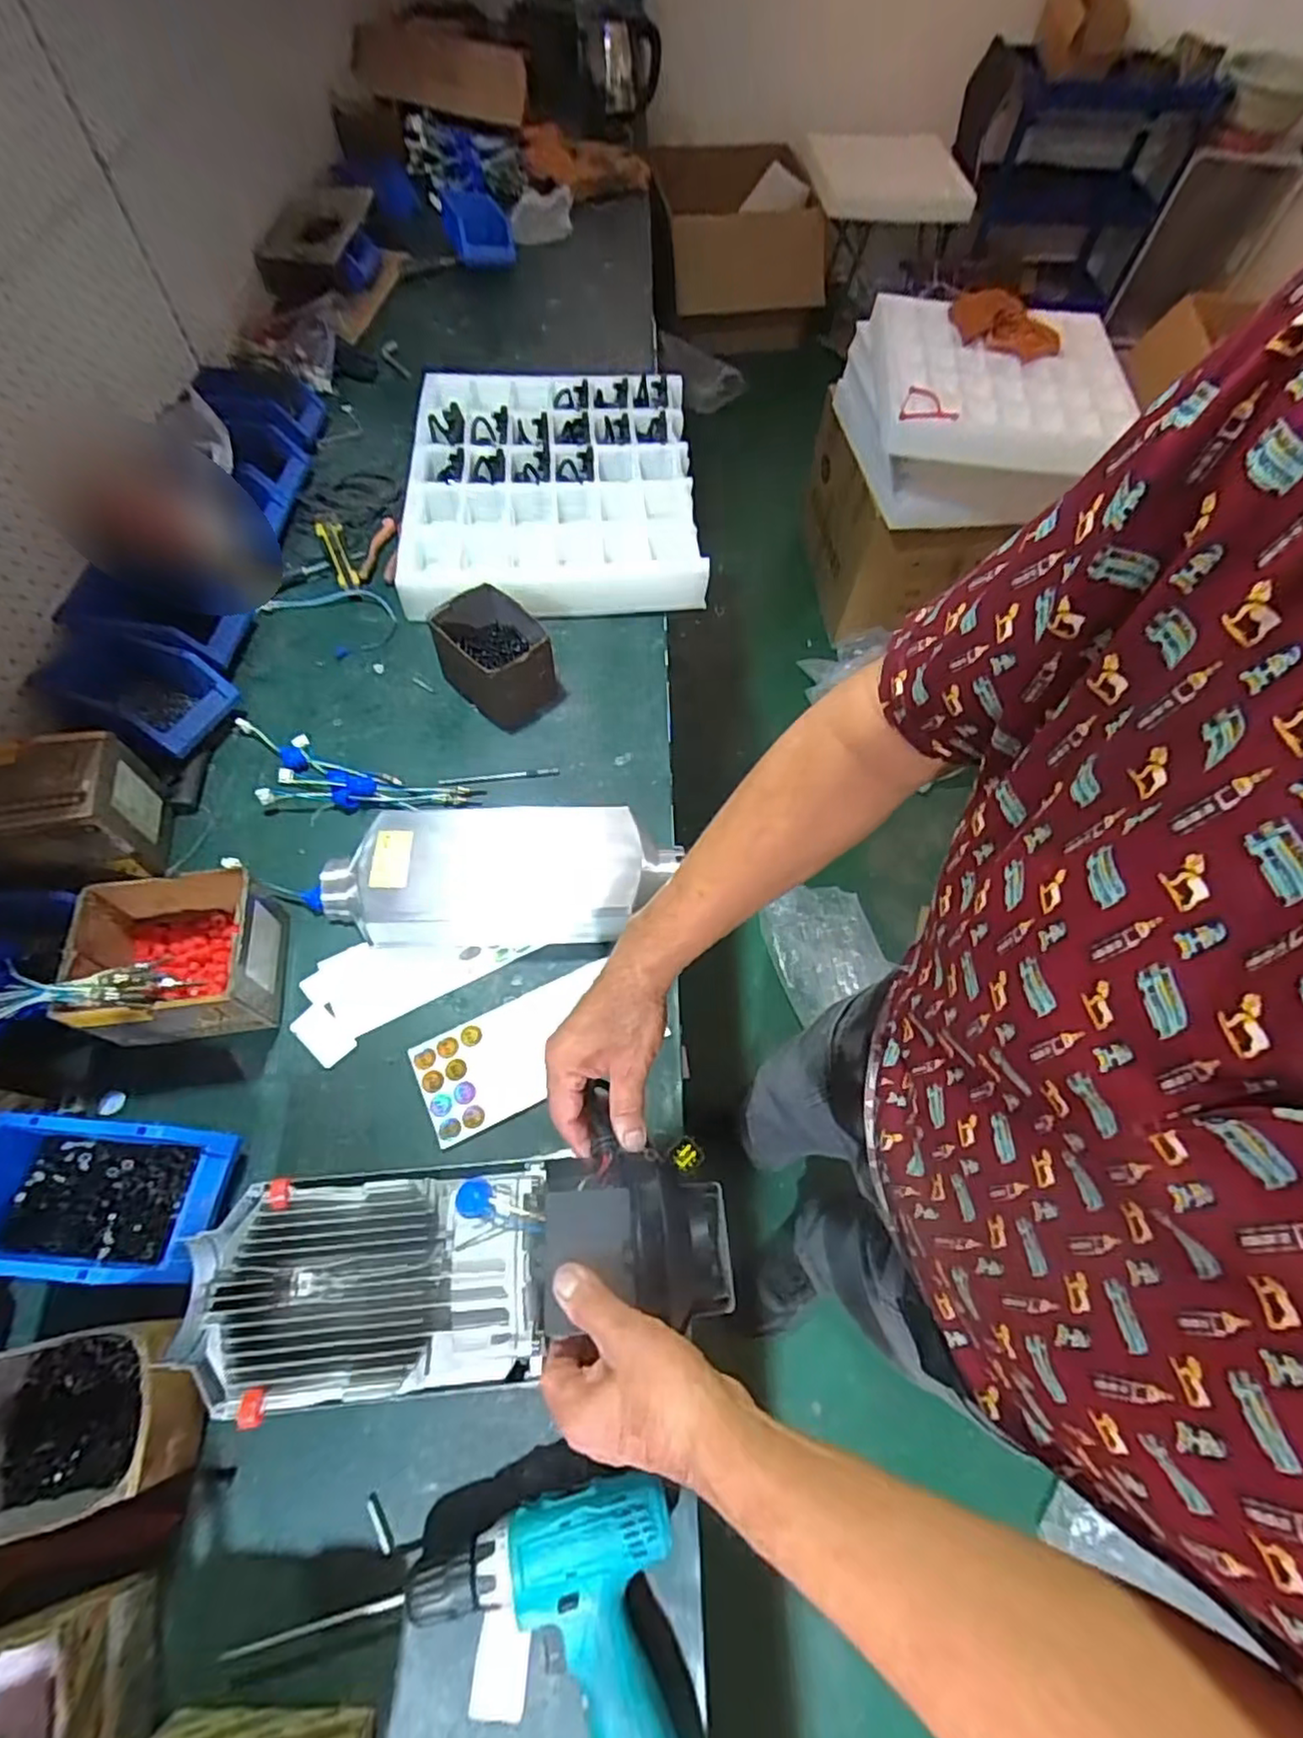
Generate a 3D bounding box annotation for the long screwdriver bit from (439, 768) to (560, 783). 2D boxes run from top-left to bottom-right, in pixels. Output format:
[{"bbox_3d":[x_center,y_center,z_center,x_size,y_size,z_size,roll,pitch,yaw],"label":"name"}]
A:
[{"bbox_3d":[-0.189,-0.116,0.841,0.144,0.008,0.010,-8,62,-7],"label":"long screwdriver bit"}]

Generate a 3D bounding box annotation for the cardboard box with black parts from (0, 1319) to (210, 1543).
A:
[{"bbox_3d":[-0.418,0.401,0.492,0.151,0.080,0.109,-10,62,-8],"label":"cardboard box with black parts"}]

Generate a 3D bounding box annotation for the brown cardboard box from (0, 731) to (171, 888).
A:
[{"bbox_3d":[-0.624,-0.057,0.696,0.168,0.123,0.110,-10,62,-8],"label":"brown cardboard box"}]

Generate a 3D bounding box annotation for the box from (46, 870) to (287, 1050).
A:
[{"bbox_3d":[-0.454,0.087,0.653,0.151,0.095,0.132,-8,62,-7],"label":"box"}]

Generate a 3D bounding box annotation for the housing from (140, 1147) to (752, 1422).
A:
[{"bbox_3d":[-0.112,0.263,0.454,0.350,0.078,0.127,0,61,-13],"label":"housing"}]

